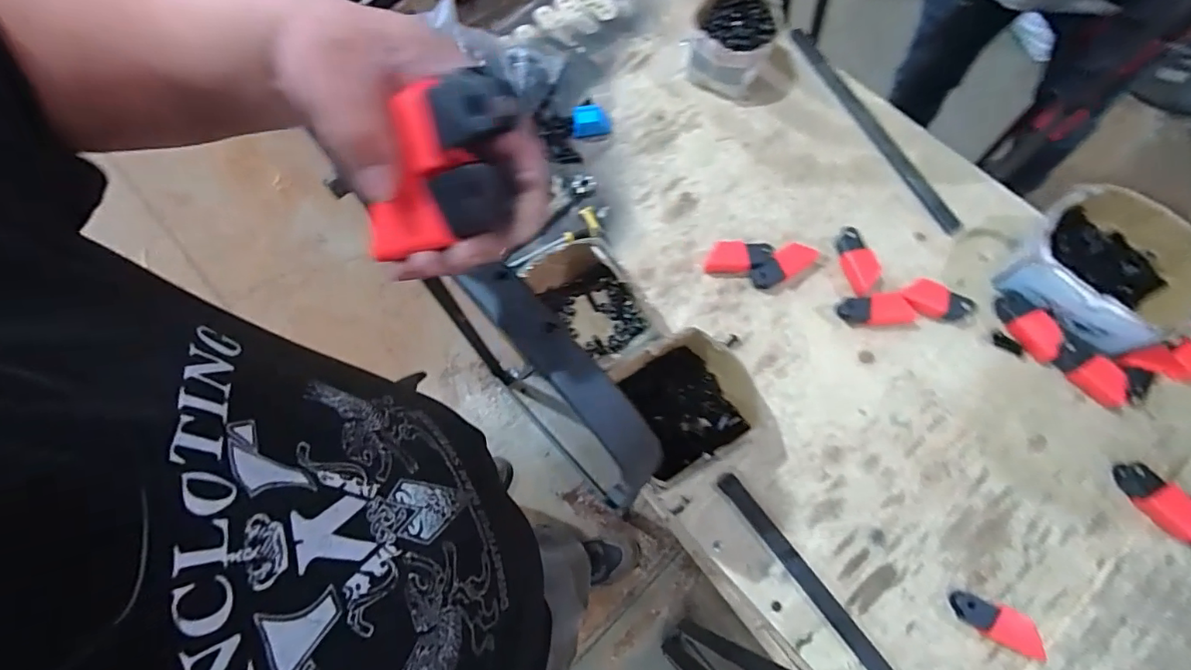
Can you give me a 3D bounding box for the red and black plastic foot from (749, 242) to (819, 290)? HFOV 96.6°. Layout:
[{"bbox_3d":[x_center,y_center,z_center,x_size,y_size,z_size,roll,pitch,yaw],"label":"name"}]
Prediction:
[{"bbox_3d":[0.238,-0.089,0.676,0.083,0.027,0.035,-32,74,-8],"label":"red and black plastic foot"}]

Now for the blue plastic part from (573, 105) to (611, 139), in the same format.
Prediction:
[{"bbox_3d":[-0.008,-0.304,0.759,0.053,0.034,0.035,-13,73,-2],"label":"blue plastic part"}]

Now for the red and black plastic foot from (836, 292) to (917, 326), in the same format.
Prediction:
[{"bbox_3d":[0.347,-0.029,0.652,0.091,0.025,0.036,-2,73,1],"label":"red and black plastic foot"}]

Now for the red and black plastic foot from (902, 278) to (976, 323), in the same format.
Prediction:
[{"bbox_3d":[0.423,-0.041,0.650,0.094,0.024,0.039,19,74,-7],"label":"red and black plastic foot"}]

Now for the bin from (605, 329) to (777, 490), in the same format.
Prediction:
[{"bbox_3d":[0.102,0.080,0.602,0.140,0.085,0.140,-24,73,-5],"label":"bin"}]

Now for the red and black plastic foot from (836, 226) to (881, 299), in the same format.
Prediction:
[{"bbox_3d":[0.329,-0.092,0.674,0.041,0.024,0.083,-23,73,-5],"label":"red and black plastic foot"}]

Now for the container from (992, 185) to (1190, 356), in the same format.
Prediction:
[{"bbox_3d":[0.605,-0.075,0.628,0.184,0.079,0.168,41,78,13],"label":"container"}]

